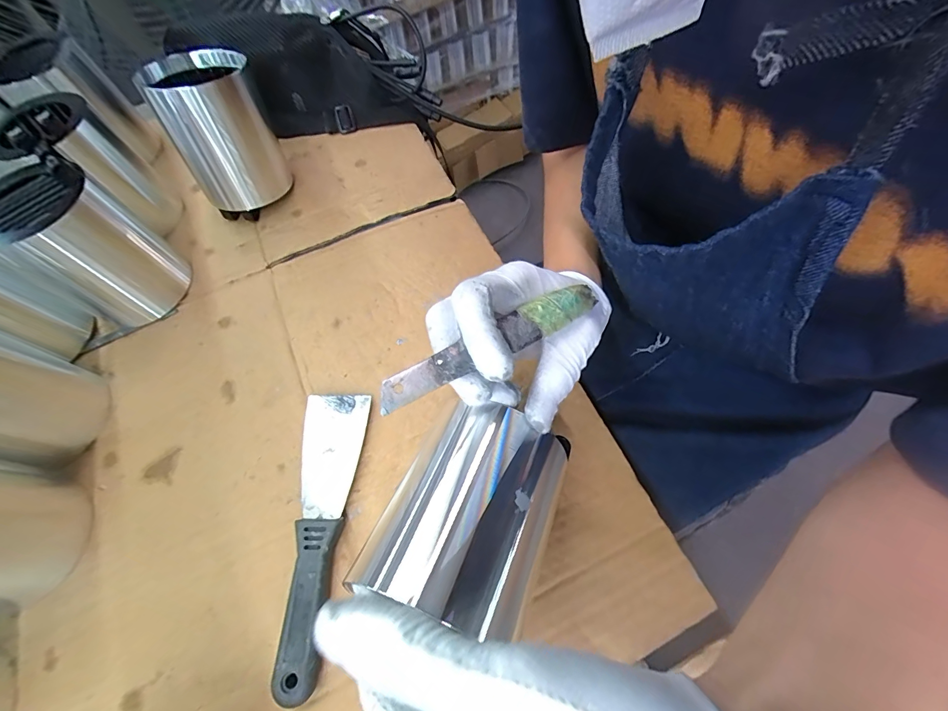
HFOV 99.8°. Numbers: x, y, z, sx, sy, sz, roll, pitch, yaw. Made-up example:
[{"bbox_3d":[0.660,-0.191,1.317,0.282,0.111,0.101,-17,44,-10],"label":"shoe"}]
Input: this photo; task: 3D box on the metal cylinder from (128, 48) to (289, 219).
[{"bbox_3d":[-0.239,-0.210,0.386,0.092,0.116,0.090,-33,66,-11],"label":"metal cylinder"}]

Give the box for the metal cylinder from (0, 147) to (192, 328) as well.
[{"bbox_3d":[-0.323,-0.095,0.331,0.087,0.112,0.082,32,72,17],"label":"metal cylinder"}]

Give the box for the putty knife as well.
[{"bbox_3d":[-0.103,0.117,0.279,0.044,0.021,0.187,-4,65,3],"label":"putty knife"}]

